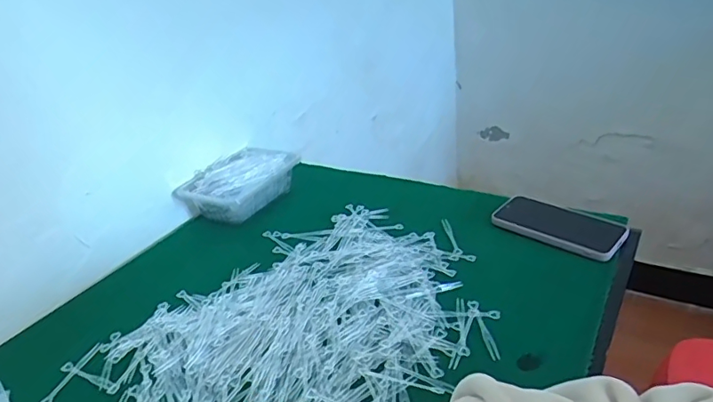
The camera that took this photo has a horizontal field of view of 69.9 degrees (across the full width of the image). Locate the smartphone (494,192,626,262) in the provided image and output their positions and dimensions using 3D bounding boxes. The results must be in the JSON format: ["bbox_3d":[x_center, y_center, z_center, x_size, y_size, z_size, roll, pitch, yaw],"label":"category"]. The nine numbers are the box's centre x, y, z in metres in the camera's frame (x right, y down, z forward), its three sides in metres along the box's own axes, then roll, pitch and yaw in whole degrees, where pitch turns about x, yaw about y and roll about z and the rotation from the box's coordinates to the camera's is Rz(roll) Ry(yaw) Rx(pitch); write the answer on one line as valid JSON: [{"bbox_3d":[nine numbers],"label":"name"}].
[{"bbox_3d":[0.263,0.028,0.668,0.158,0.012,0.071,20,48,38],"label":"smartphone"}]

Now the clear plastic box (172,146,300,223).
[{"bbox_3d":[-0.187,-0.028,0.830,0.128,0.064,0.165,13,35,28],"label":"clear plastic box"}]

